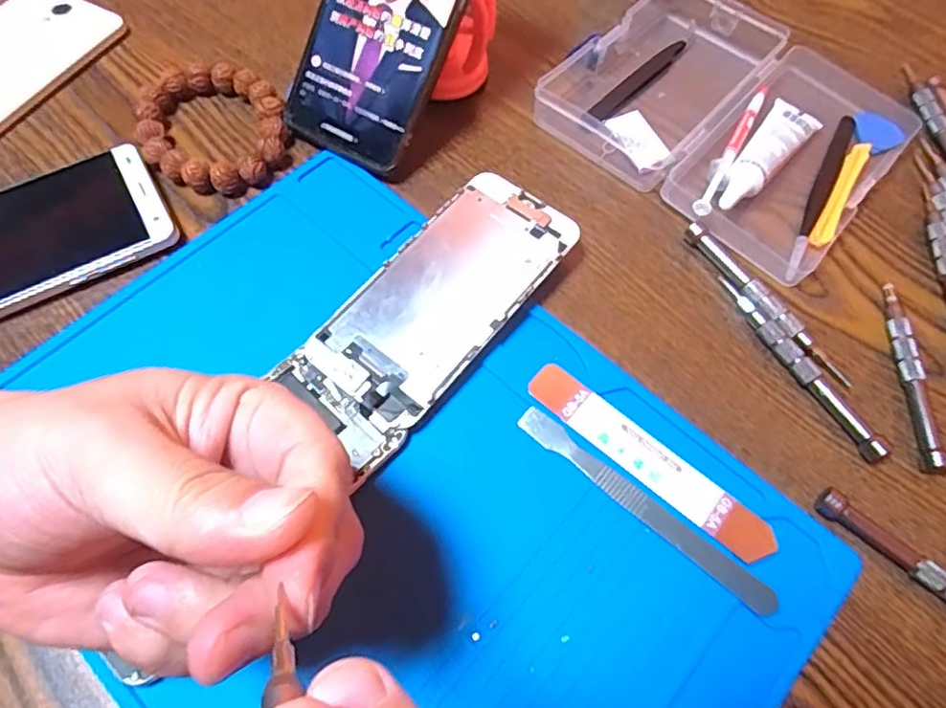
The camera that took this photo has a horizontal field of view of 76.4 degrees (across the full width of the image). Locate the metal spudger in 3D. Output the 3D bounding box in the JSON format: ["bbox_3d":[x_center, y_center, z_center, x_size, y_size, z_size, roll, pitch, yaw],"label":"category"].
[{"bbox_3d":[0.070,0.063,0.250,0.121,0.004,0.011,37,75,17],"label":"metal spudger"}]

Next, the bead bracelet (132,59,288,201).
[{"bbox_3d":[-0.143,-0.125,0.332,0.075,0.017,0.088,-18,66,-11],"label":"bead bracelet"}]

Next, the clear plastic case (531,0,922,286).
[{"bbox_3d":[0.147,-0.143,0.344,0.175,0.022,0.154,39,68,16],"label":"clear plastic case"}]

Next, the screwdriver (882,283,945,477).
[{"bbox_3d":[0.205,0.009,0.280,0.012,0.012,0.093,4,63,0],"label":"screwdriver"}]

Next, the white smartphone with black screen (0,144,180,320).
[{"bbox_3d":[-0.227,-0.050,0.293,0.147,0.013,0.077,-29,68,-16],"label":"white smartphone with black screen"}]

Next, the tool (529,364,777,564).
[{"bbox_3d":[0.074,0.045,0.258,0.115,0.004,0.021,38,68,15],"label":"tool"}]

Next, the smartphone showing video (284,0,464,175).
[{"bbox_3d":[-0.041,-0.182,0.306,0.071,0.012,0.162,32,107,13],"label":"smartphone showing video"}]

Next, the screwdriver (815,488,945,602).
[{"bbox_3d":[0.186,0.092,0.238,0.107,0.010,0.010,37,68,15],"label":"screwdriver"}]

